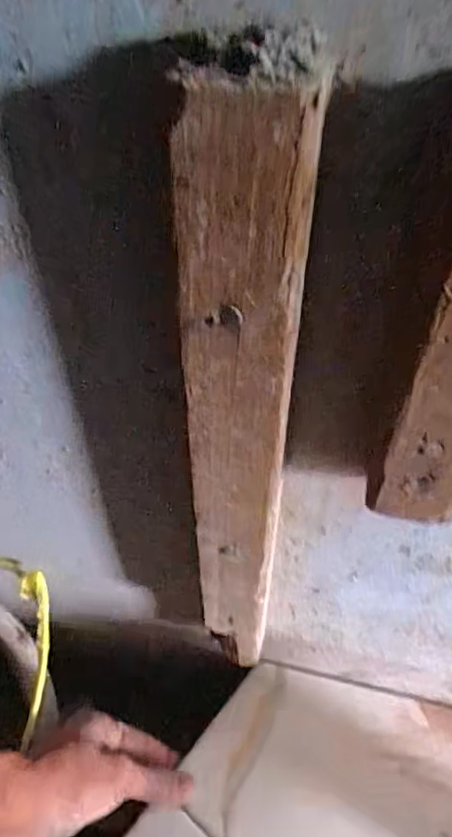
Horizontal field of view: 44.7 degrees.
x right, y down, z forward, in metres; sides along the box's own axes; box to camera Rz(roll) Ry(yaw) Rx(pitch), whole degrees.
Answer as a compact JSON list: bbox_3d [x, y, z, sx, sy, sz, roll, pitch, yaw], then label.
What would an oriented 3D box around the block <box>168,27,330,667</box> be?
[{"bbox_3d":[0.005,0.023,0.224,0.038,0.298,0.020,-1,47,-2],"label":"block"}]

